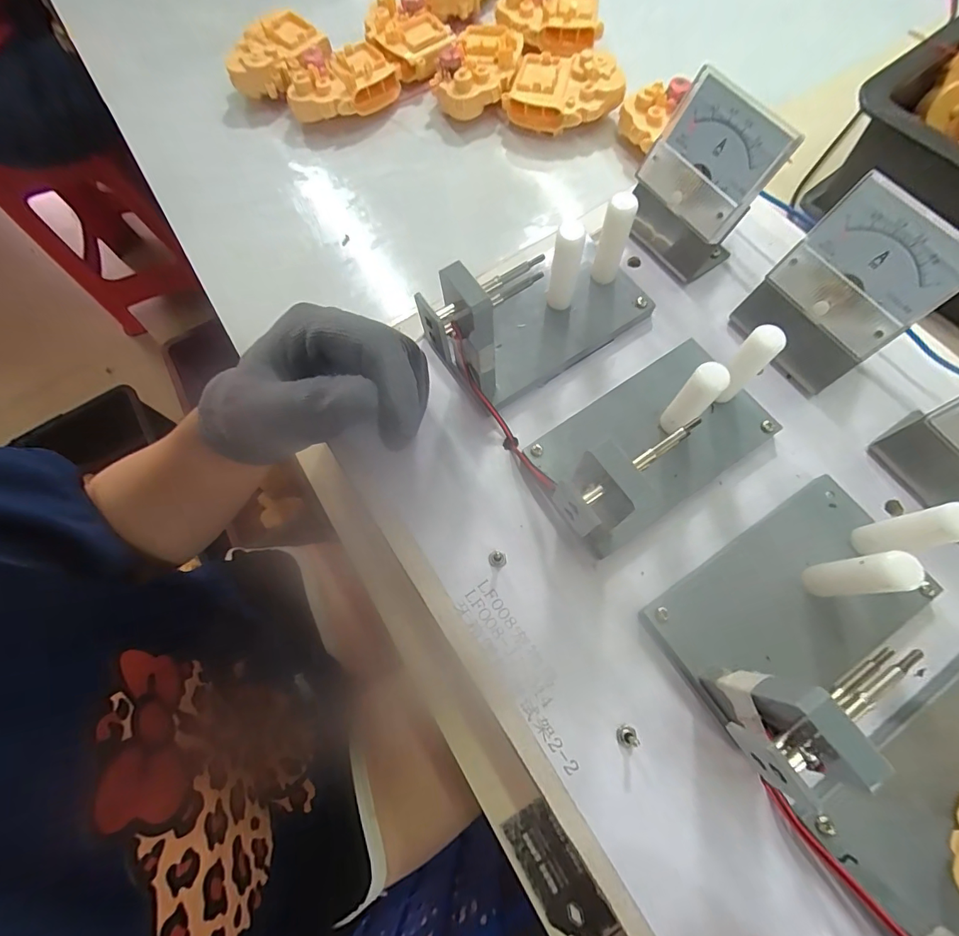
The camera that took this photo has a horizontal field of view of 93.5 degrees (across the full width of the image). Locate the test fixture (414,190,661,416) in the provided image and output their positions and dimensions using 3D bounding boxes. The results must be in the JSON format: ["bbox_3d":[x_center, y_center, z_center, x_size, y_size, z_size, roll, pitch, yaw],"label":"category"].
[{"bbox_3d":[0.031,-0.090,0.236,0.134,0.080,0.056,-33,71,-9],"label":"test fixture"}]

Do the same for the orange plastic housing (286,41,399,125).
[{"bbox_3d":[-0.130,-0.359,0.425,0.098,0.030,0.051,-36,74,-9],"label":"orange plastic housing"}]

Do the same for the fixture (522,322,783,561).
[{"bbox_3d":[0.083,-0.021,0.210,0.133,0.078,0.070,-32,71,-9],"label":"fixture"}]

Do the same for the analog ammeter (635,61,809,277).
[{"bbox_3d":[0.120,-0.155,0.253,0.043,0.079,0.064,-34,74,-8],"label":"analog ammeter"}]

